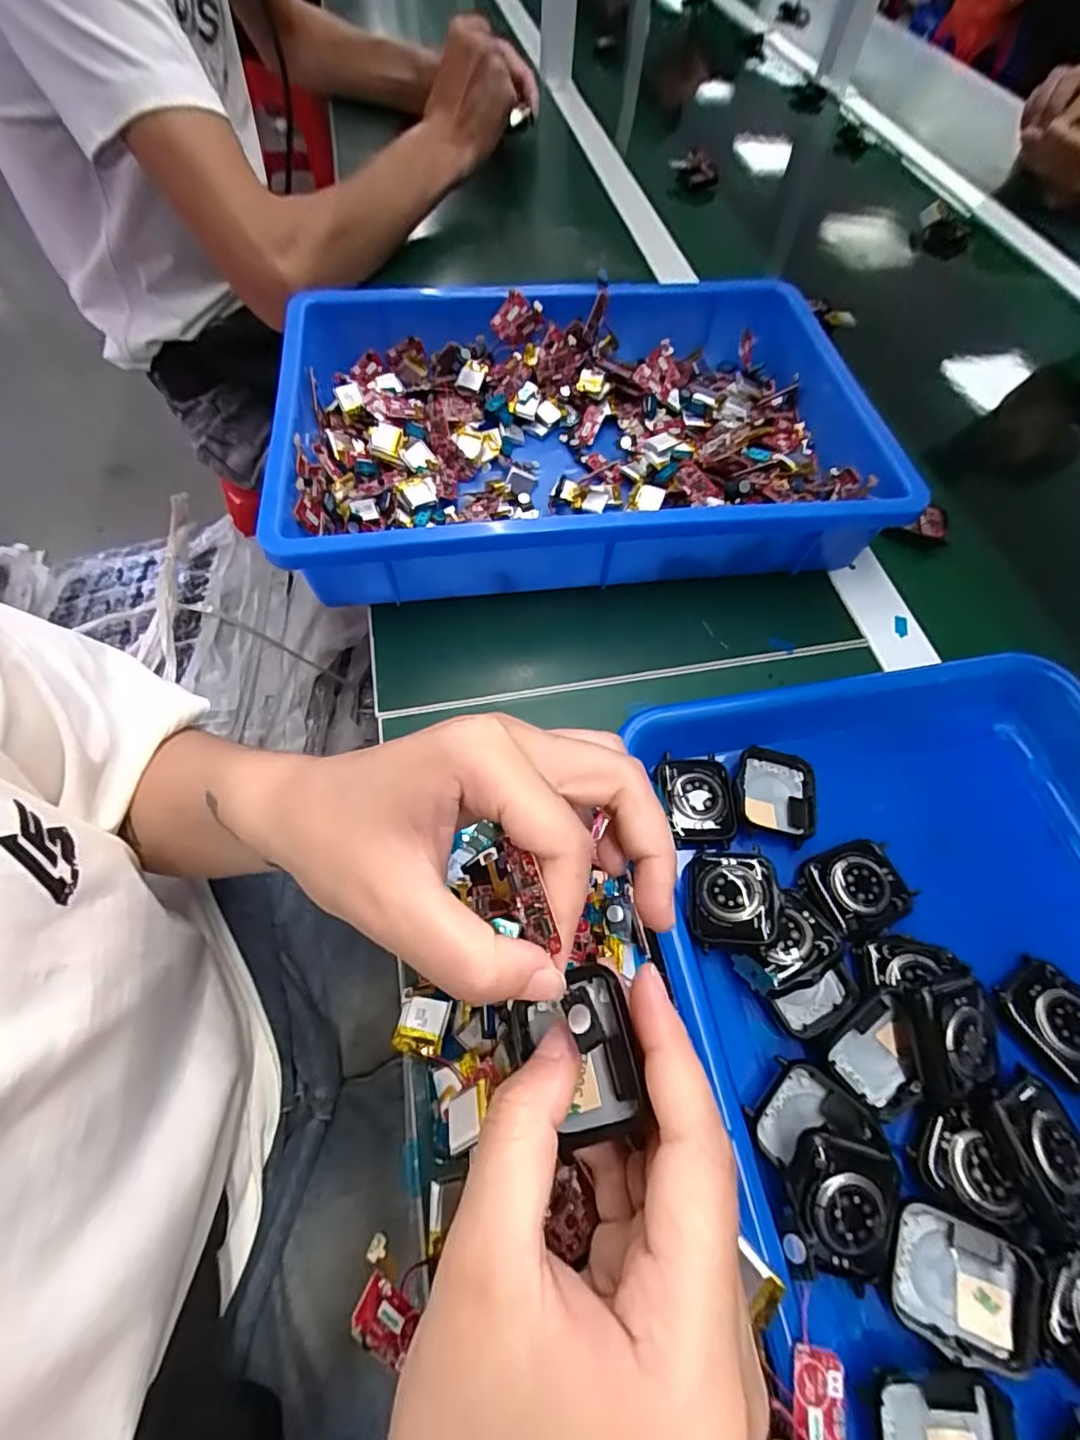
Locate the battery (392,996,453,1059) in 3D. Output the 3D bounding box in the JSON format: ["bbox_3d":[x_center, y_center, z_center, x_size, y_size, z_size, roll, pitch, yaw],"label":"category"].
[{"bbox_3d":[-0.047,0.120,0.224,0.018,0.004,0.020,13,61,3],"label":"battery"}]

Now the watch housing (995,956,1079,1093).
[{"bbox_3d":[0.210,0.122,0.228,0.036,0.006,0.042,-29,67,-18],"label":"watch housing"}]

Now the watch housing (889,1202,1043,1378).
[{"bbox_3d":[0.142,0.190,0.190,0.043,0.015,0.036,21,62,7],"label":"watch housing"}]

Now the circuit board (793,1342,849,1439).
[{"bbox_3d":[0.080,0.195,0.161,0.015,0.004,0.023,13,61,3],"label":"circuit board"}]

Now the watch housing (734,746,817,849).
[{"bbox_3d":[0.111,0.036,0.270,0.038,0.009,0.043,12,61,2],"label":"watch housing"}]

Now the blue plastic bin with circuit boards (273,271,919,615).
[{"bbox_3d":[0.019,-0.195,0.372,0.351,0.063,0.259,-5,62,-7],"label":"blue plastic bin with circuit boards"}]

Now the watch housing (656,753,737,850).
[{"bbox_3d":[0.073,0.036,0.265,0.033,0.009,0.043,3,61,-3],"label":"watch housing"}]

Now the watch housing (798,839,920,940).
[{"bbox_3d":[0.141,0.074,0.249,0.042,0.006,0.035,-19,65,-14],"label":"watch housing"}]

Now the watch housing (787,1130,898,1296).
[{"bbox_3d":[0.102,0.166,0.190,0.034,0.012,0.044,11,81,-2],"label":"watch housing"}]

